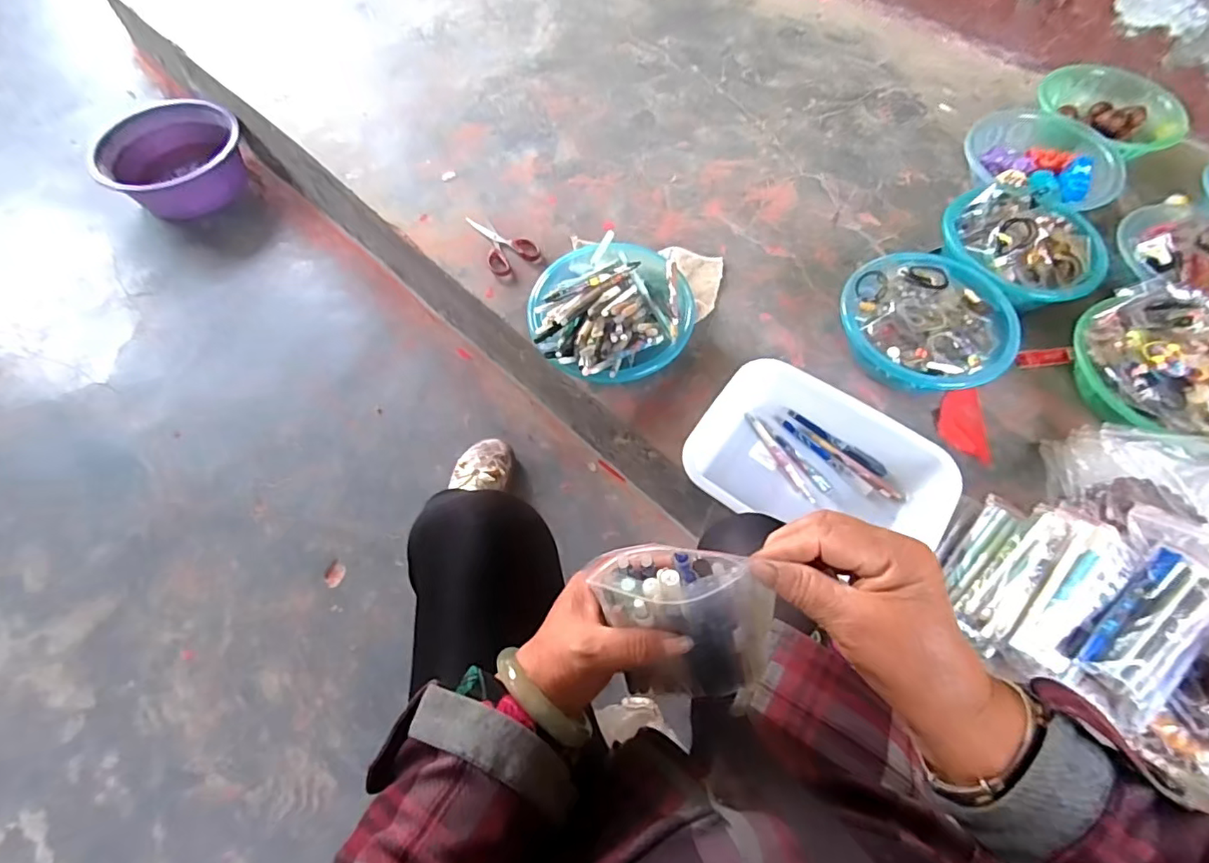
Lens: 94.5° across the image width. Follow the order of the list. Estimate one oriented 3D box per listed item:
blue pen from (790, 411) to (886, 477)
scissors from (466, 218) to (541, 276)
[{"bbox_3d":[0.303,0.016,0.734,0.139,0.012,0.017,34,67,16],"label":"blue pen"},{"bbox_3d":[-0.169,-0.318,0.927,0.085,0.008,0.145,-25,65,-13],"label":"scissors"}]

